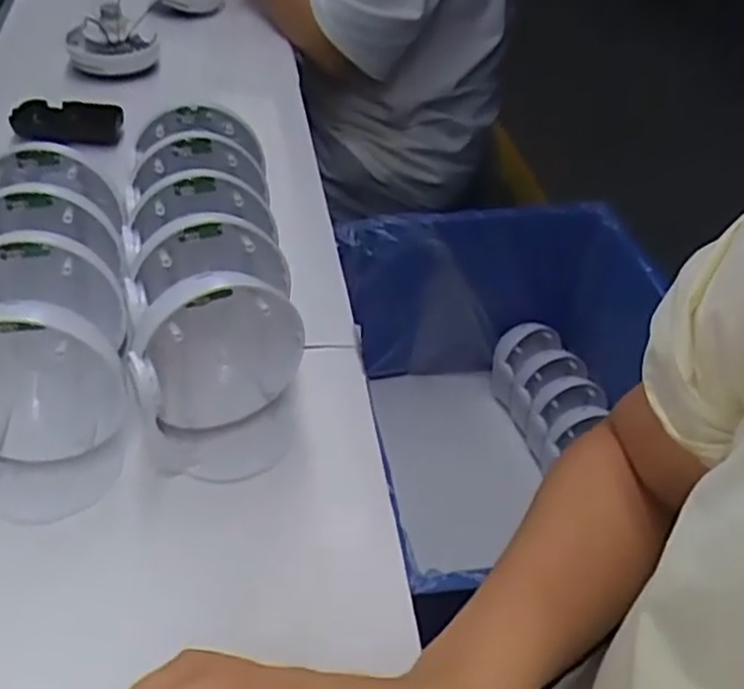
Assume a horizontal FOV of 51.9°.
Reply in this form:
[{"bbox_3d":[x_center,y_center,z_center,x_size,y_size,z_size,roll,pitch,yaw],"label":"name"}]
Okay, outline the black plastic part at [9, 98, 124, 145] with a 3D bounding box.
[{"bbox_3d":[-0.329,-0.242,0.831,0.116,0.033,0.039,1,44,0],"label":"black plastic part"}]

